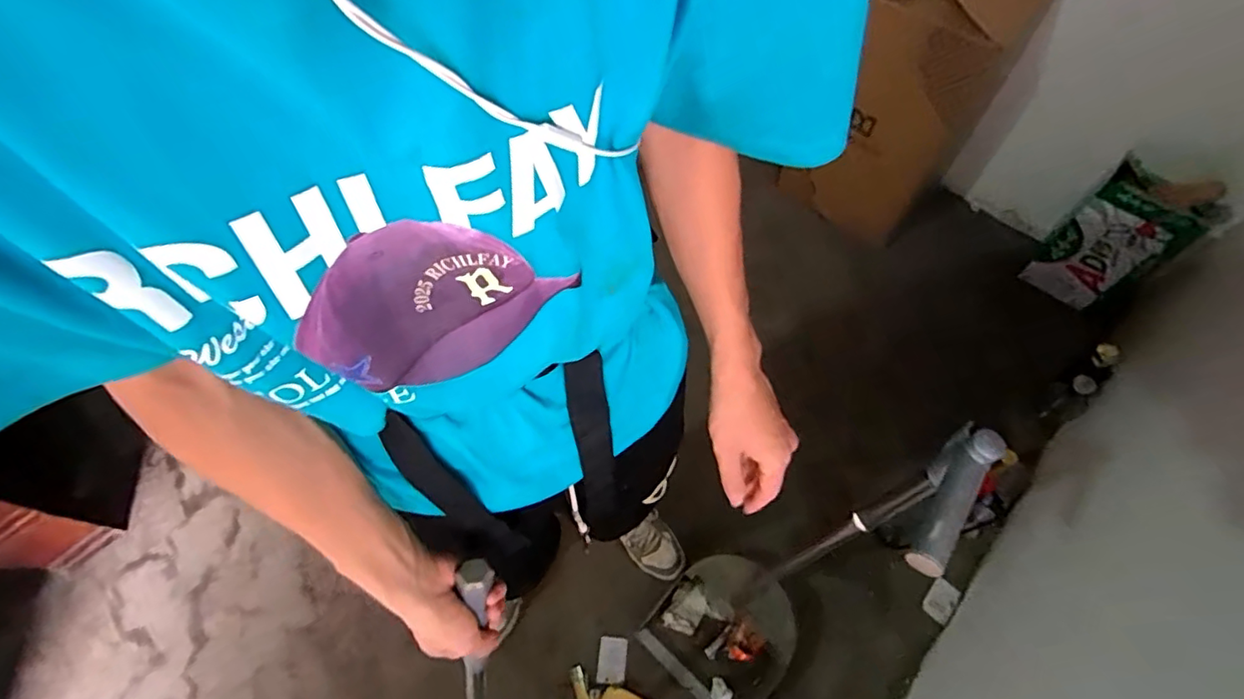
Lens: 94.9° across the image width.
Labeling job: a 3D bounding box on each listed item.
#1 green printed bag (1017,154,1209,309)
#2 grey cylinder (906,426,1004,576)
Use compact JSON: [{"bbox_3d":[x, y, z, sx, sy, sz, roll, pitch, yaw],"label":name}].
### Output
[{"bbox_3d":[1.159,-0.231,1.408,0.065,0.373,0.215,-32,65,-15],"label":"green printed bag"},{"bbox_3d":[0.287,0.128,0.493,0.028,0.036,0.141,32,67,18],"label":"grey cylinder"}]

